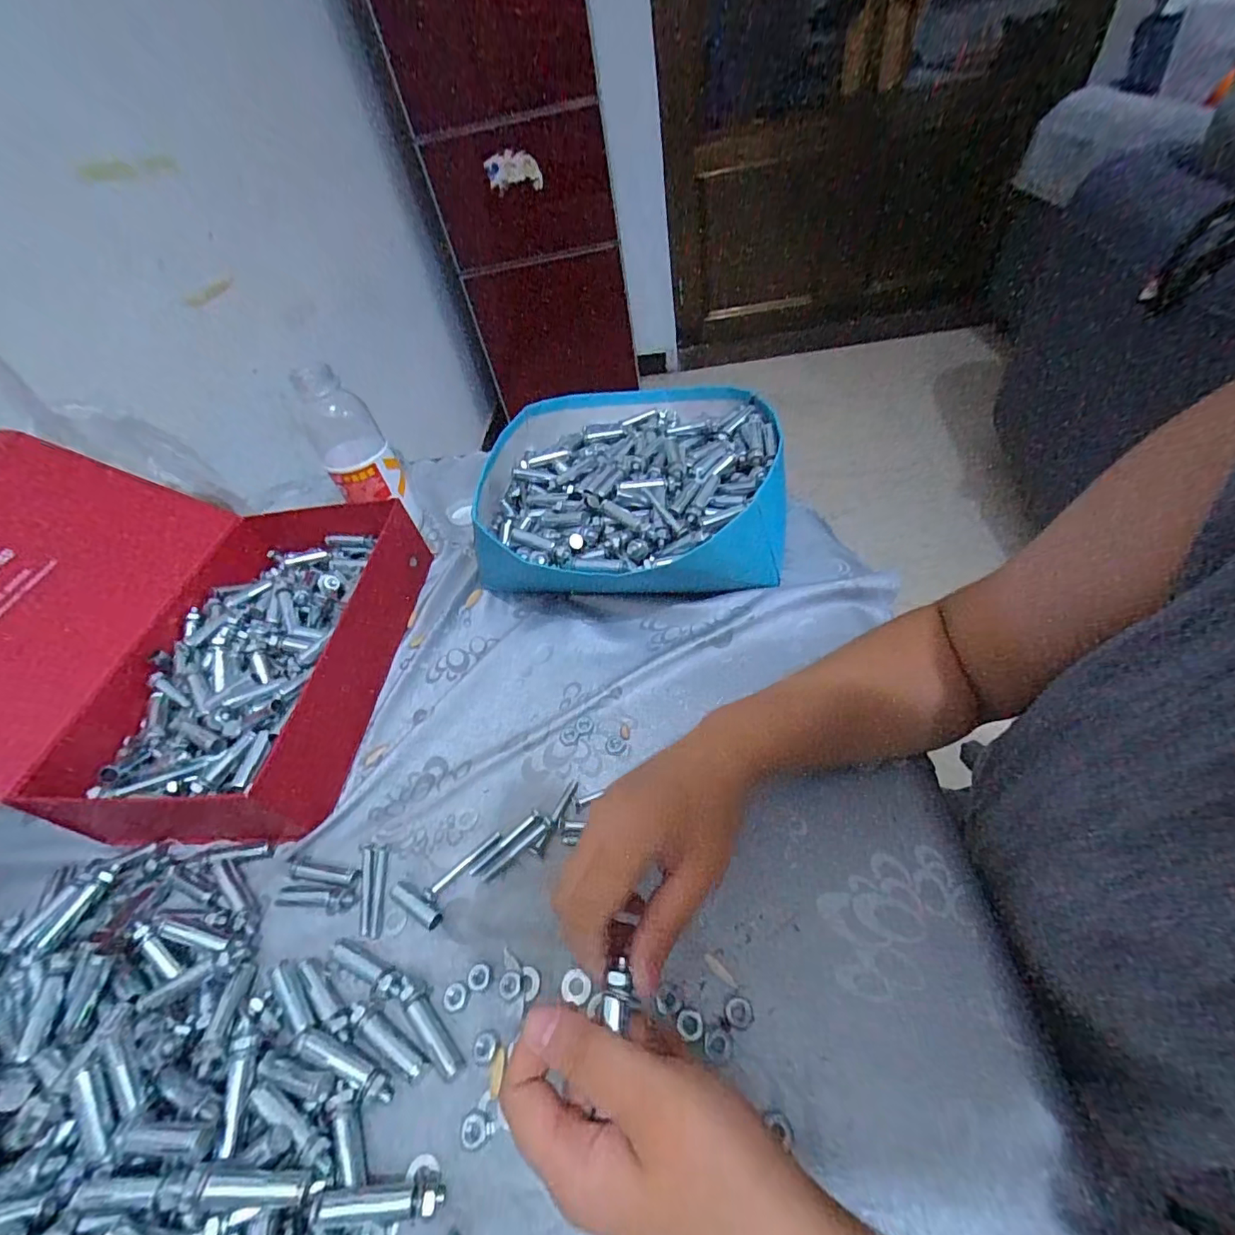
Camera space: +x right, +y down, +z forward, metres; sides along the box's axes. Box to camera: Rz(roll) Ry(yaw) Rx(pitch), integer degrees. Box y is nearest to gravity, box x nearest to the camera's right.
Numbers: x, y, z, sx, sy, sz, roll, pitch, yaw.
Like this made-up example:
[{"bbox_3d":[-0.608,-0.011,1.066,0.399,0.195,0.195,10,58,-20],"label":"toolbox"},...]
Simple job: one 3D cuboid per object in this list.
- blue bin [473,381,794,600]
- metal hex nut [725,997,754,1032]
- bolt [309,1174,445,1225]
[{"bbox_3d":[0.010,-0.122,0.520,0.289,0.097,0.289,-5,47,7],"label":"blue bin"},{"bbox_3d":[0.063,0.204,0.273,0.014,0.004,0.014,-3,48,9],"label":"metal hex nut"},{"bbox_3d":[-0.108,0.263,0.239,0.056,0.014,0.012,4,46,-9],"label":"bolt"}]

